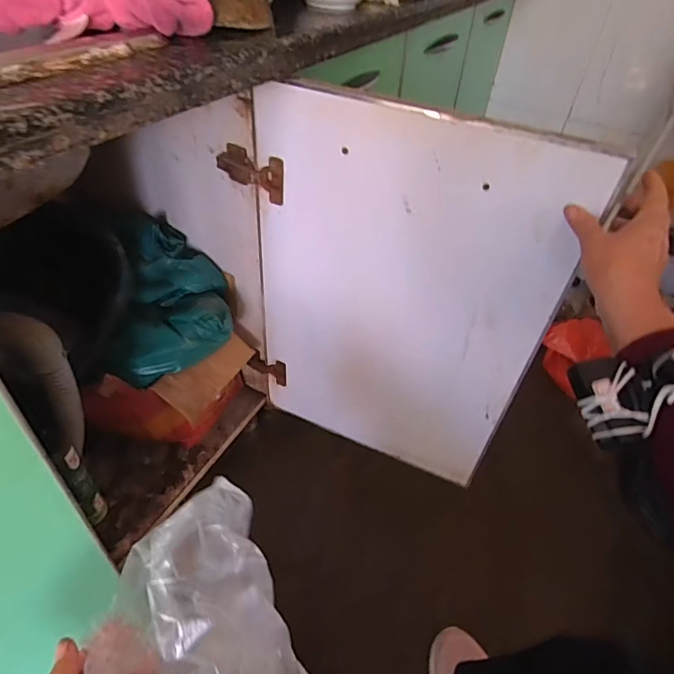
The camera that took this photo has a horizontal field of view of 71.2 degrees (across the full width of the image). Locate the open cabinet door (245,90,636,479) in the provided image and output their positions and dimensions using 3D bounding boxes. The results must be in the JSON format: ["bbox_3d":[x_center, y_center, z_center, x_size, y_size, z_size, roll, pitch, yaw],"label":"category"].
[{"bbox_3d":[0.073,-0.021,0.669,0.385,0.553,0.024,19,45,14],"label":"open cabinet door"}]

